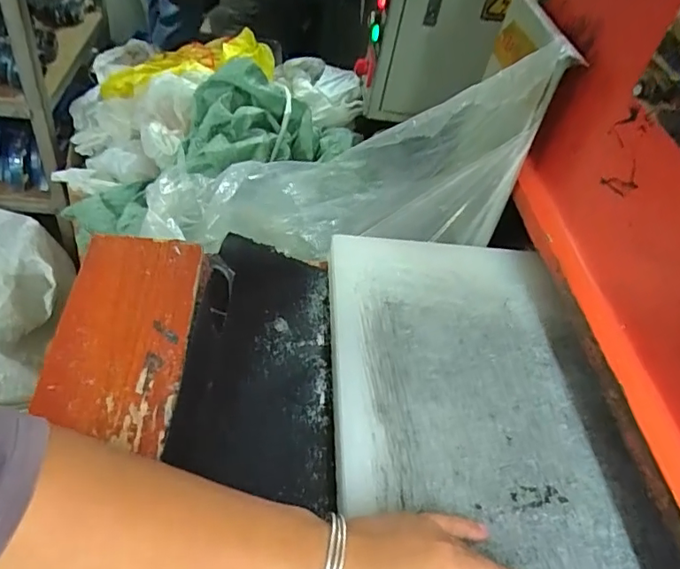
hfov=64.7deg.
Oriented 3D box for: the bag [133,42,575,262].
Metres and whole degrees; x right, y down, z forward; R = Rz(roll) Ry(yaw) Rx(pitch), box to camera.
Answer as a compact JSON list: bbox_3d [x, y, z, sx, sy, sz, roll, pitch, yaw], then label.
[{"bbox_3d":[0.004,-0.115,0.684,0.540,0.161,0.171,-6,39,30],"label":"bag"}]

